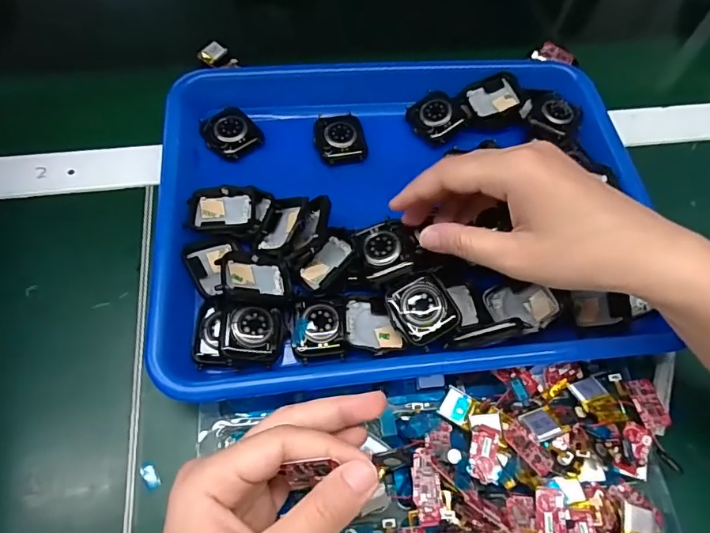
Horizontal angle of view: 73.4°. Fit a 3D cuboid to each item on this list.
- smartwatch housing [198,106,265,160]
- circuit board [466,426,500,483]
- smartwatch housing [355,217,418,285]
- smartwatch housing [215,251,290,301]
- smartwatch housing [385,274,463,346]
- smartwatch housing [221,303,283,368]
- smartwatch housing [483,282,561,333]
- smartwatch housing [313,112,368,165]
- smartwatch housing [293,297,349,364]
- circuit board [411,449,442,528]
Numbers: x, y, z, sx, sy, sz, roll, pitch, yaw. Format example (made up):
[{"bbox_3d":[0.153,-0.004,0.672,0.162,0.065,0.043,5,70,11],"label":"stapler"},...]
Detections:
[{"bbox_3d":[-0.093,-0.100,0.355,0.043,0.009,0.038,41,68,18],"label":"smartwatch housing"},{"bbox_3d":[0.073,0.104,0.264,0.018,0.004,0.028,19,60,1],"label":"circuit board"},{"bbox_3d":[0.019,-0.009,0.298,0.035,0.014,0.039,-15,64,-10],"label":"smartwatch housing"},{"bbox_3d":[-0.062,0.007,0.294,0.042,0.008,0.035,3,45,-28],"label":"smartwatch housing"},{"bbox_3d":[0.040,0.025,0.284,0.037,0.006,0.039,-28,72,-4],"label":"smartwatch housing"},{"bbox_3d":[-0.060,0.040,0.279,0.035,0.006,0.034,11,72,-17],"label":"smartwatch housing"},{"bbox_3d":[0.105,0.024,0.300,0.036,0.010,0.034,-38,62,0],"label":"smartwatch housing"},{"bbox_3d":[-0.011,-0.097,0.359,0.038,0.008,0.044,-10,63,-8],"label":"smartwatch housing"},{"bbox_3d":[-0.022,0.037,0.289,0.032,0.007,0.038,-6,62,-6],"label":"smartwatch housing"},{"bbox_3d":[0.039,0.120,0.260,0.015,0.004,0.038,-6,66,10],"label":"circuit board"}]

